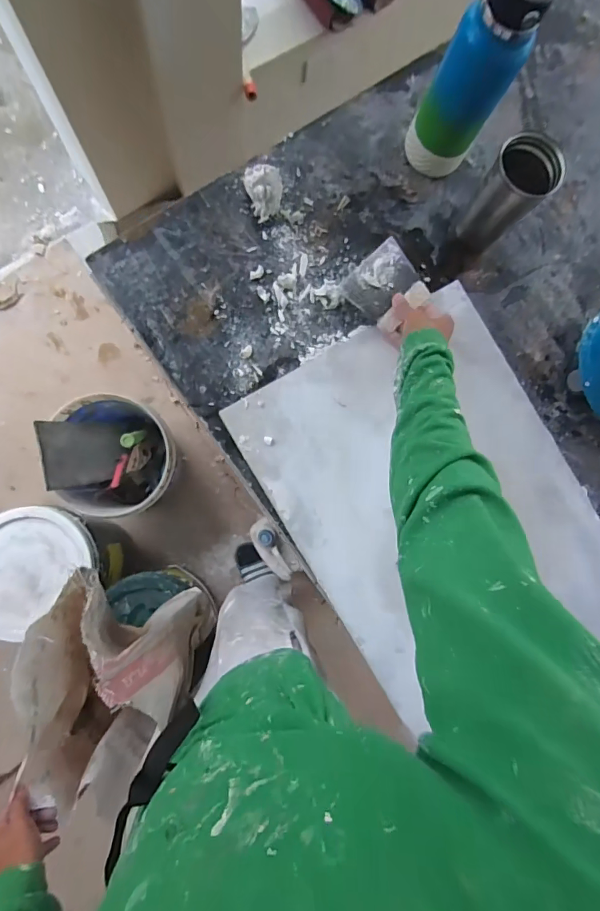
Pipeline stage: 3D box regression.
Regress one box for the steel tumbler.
[{"bbox_3d":[0.286,-0.360,0.618,0.079,0.153,0.080,1,85,-6],"label":"steel tumbler"}]

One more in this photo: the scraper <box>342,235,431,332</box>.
[{"bbox_3d":[0.121,-0.241,0.618,0.095,0.017,0.096,-37,89,-8],"label":"scraper"}]

